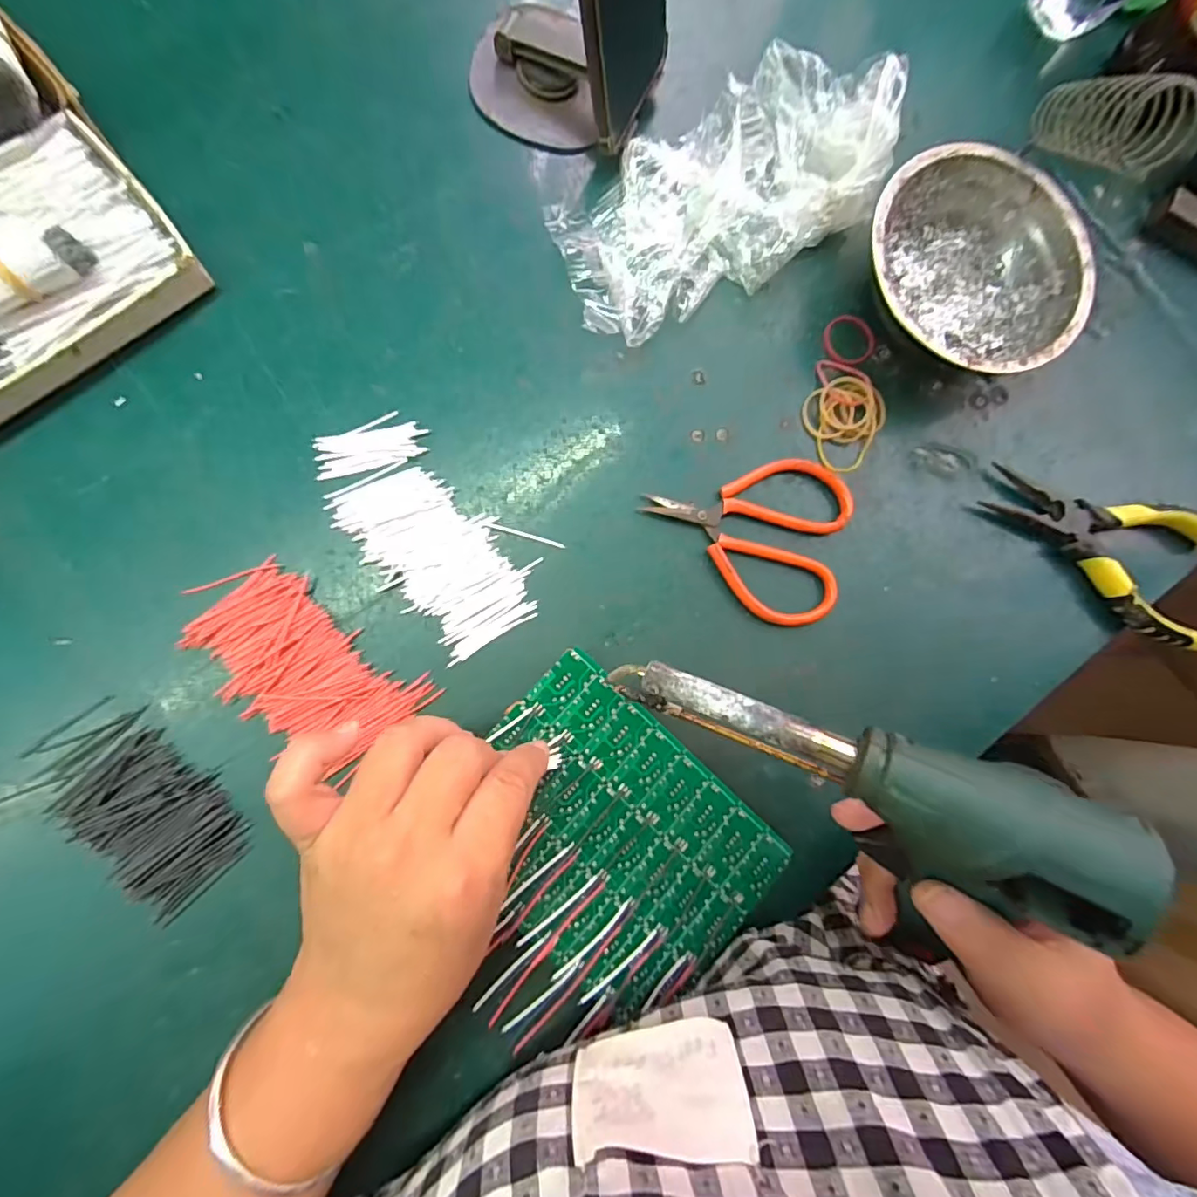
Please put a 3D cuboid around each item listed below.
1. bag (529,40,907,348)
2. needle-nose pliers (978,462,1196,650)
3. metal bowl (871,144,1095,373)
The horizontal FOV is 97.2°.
[{"bbox_3d":[0.070,-0.224,0.286,0.192,0.038,0.109,-24,90,-8],"label":"bag"},{"bbox_3d":[0.296,-0.033,0.311,0.136,0.024,0.075,26,84,-5],"label":"needle-nose pliers"},{"bbox_3d":[0.204,-0.181,0.300,0.121,0.041,0.121,0,87,-8],"label":"metal bowl"}]

